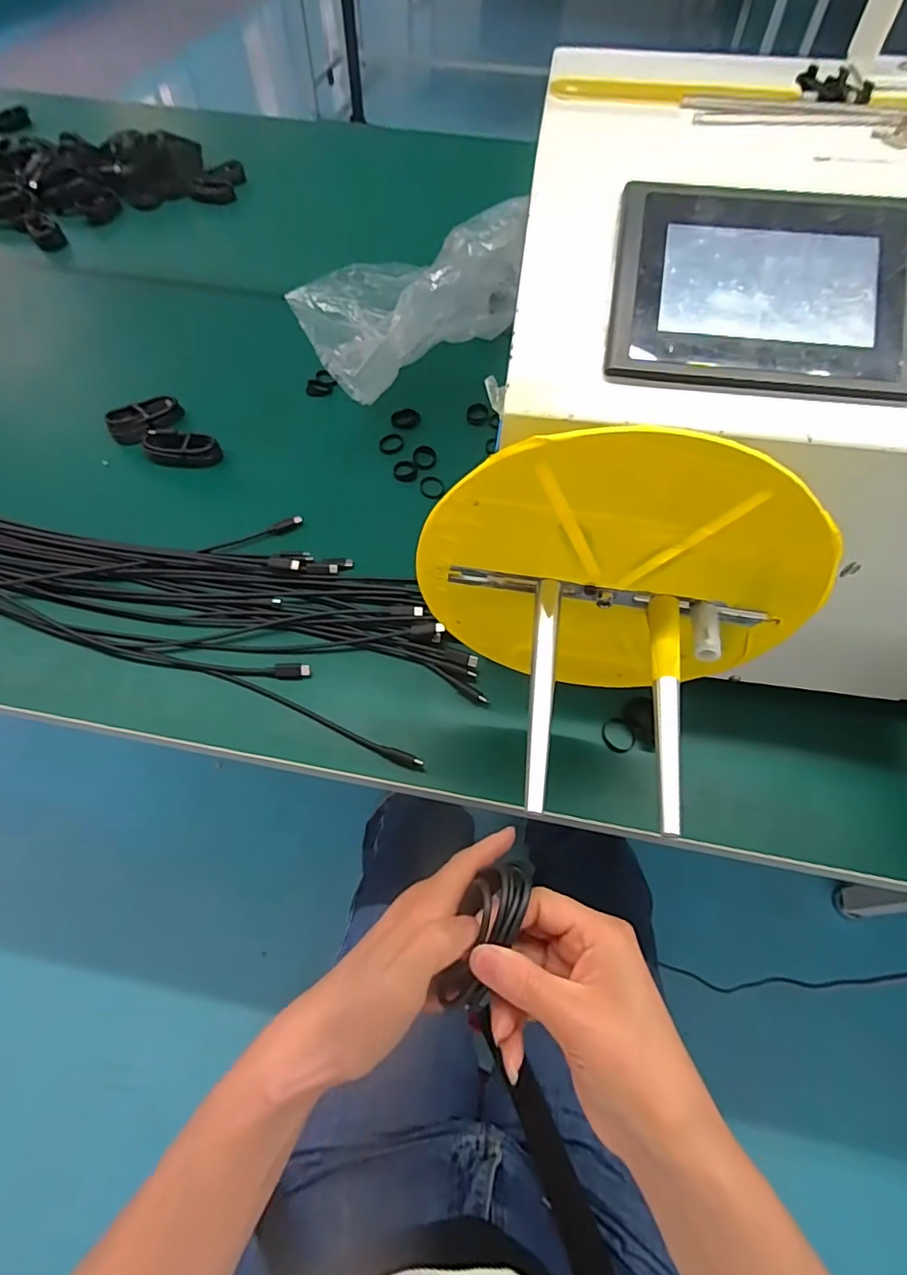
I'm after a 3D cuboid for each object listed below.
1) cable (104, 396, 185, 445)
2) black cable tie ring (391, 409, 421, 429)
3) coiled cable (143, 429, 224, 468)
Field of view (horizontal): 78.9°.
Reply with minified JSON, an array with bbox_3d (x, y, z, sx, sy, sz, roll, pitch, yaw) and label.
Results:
[{"bbox_3d":[-0.327,-0.232,0.586,0.075,0.022,0.032,-31,64,-18],"label":"cable"},{"bbox_3d":[-0.052,-0.242,0.610,0.032,0.017,0.013,-19,61,-12],"label":"black cable tie ring"},{"bbox_3d":[-0.280,-0.193,0.566,0.074,0.025,0.032,1,59,-1],"label":"coiled cable"}]

